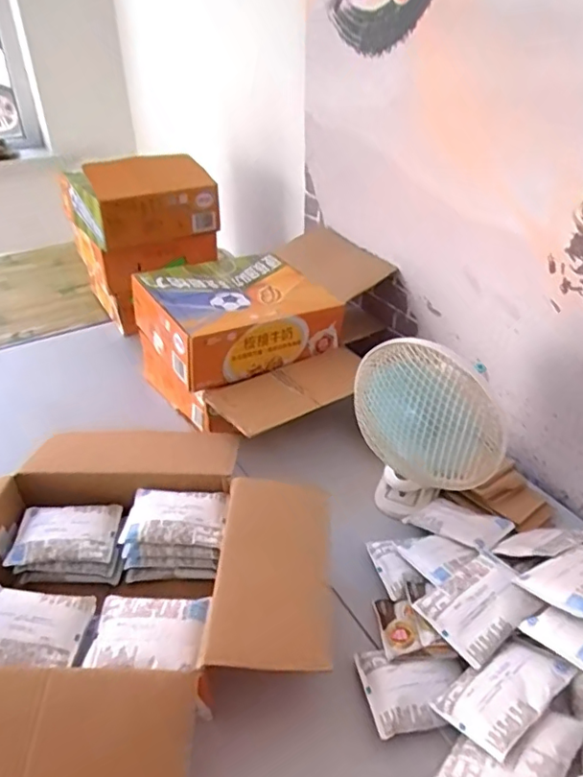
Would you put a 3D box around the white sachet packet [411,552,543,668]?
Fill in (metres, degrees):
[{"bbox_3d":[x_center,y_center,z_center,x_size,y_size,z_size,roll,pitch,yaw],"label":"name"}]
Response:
[{"bbox_3d":[0.219,0.254,0.662,0.111,0.014,0.095,-36,44,-13],"label":"white sachet packet"}]

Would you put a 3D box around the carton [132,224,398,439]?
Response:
[{"bbox_3d":[-0.026,-0.104,1.082,0.427,0.214,0.401,-22,40,-28],"label":"carton"}]

